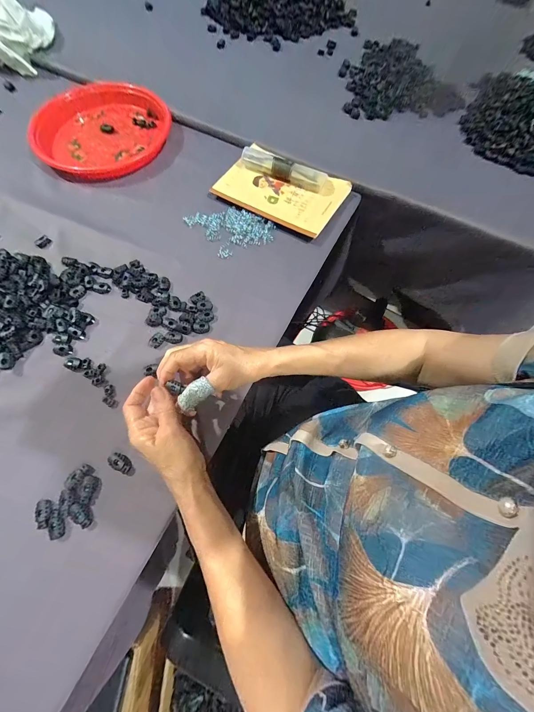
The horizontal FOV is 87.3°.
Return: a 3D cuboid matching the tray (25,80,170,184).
[{"bbox_3d":[-0.308,-0.424,0.521,0.203,0.042,0.216,0,69,0],"label":"tray"}]

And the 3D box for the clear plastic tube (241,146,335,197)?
[{"bbox_3d":[0.034,-0.322,0.485,0.171,0.029,0.029,22,71,8],"label":"clear plastic tube"}]

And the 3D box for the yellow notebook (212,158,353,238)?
[{"bbox_3d":[0.024,-0.289,0.486,0.207,0.017,0.128,28,72,10],"label":"yellow notebook"}]

